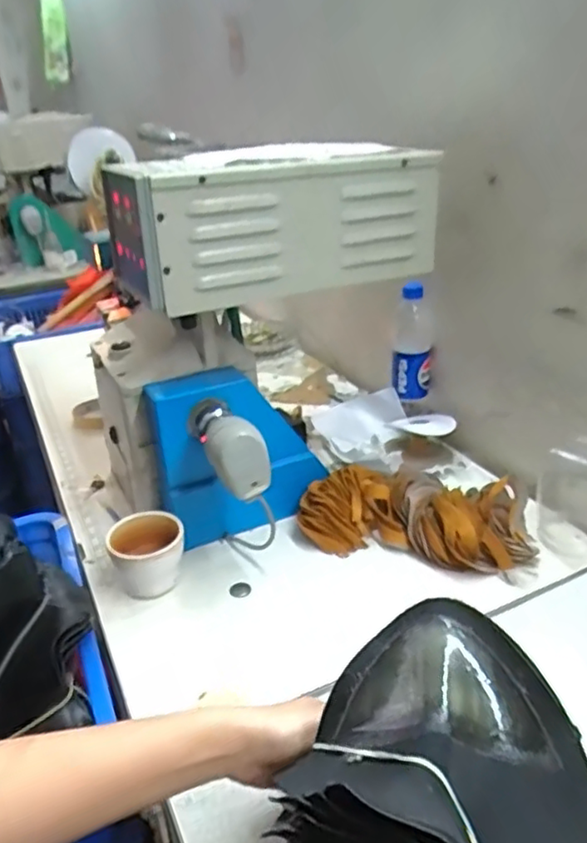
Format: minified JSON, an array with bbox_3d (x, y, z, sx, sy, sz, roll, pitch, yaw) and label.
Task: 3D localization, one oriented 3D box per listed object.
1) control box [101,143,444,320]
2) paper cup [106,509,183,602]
[{"bbox_3d":[-0.021,-0.225,0.720,0.341,0.145,0.164,-16,29,-22],"label":"control box"},{"bbox_3d":[-0.158,0.149,0.704,0.079,0.068,0.077,-13,28,-17],"label":"paper cup"}]

